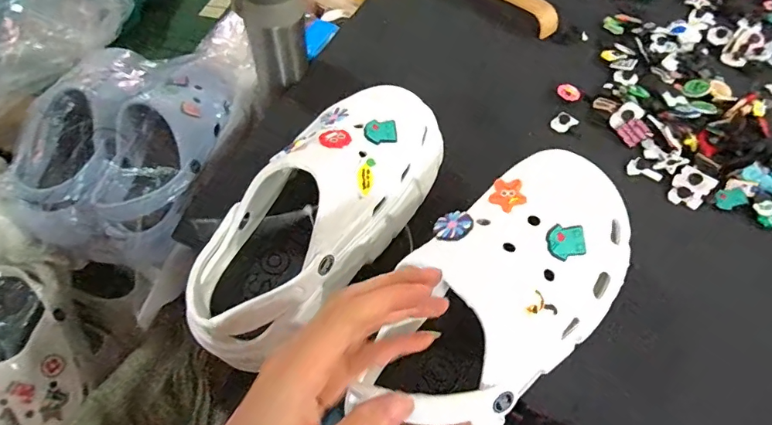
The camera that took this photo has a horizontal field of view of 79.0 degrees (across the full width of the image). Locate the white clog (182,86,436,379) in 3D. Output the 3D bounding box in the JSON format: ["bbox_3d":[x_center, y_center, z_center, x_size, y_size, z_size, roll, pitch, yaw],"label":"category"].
[{"bbox_3d":[-0.051,-0.004,0.354,0.097,0.079,0.238,29,62,21],"label":"white clog"}]

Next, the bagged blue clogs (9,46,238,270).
[{"bbox_3d":[-0.300,-0.086,0.538,0.207,0.088,0.268,9,57,9],"label":"bagged blue clogs"}]

